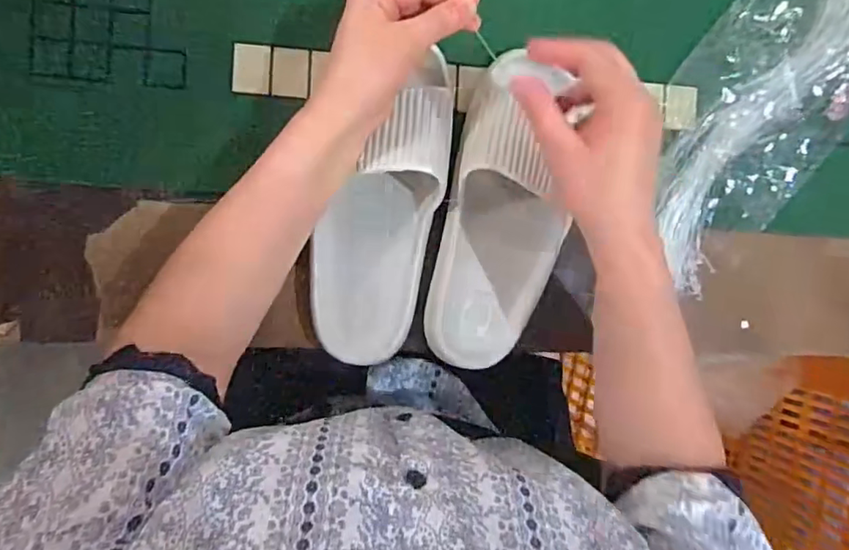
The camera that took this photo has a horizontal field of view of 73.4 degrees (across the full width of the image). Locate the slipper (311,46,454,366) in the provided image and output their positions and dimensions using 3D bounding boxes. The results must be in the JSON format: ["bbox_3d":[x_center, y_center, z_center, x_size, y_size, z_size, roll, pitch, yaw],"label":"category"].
[{"bbox_3d":[-0.029,-0.051,0.445,0.086,0.058,0.237,17,97,-7],"label":"slipper"}]

